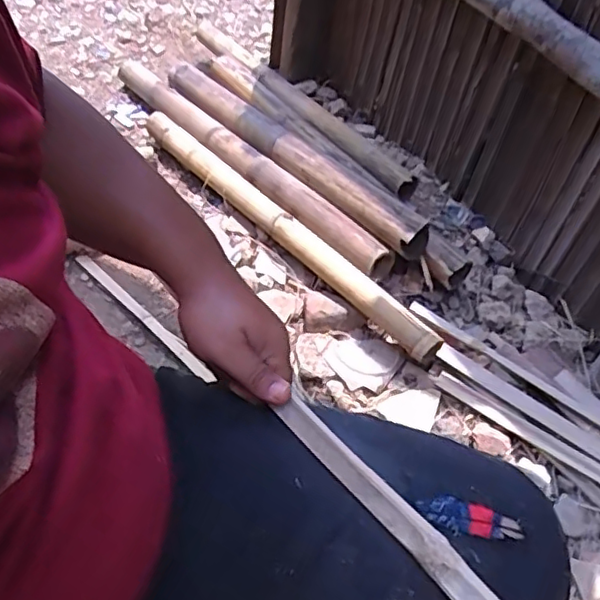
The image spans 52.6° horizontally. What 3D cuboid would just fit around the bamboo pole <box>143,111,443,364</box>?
[{"bbox_3d":[-0.060,-0.157,1.090,0.061,0.059,0.783,-30,62,-31],"label":"bamboo pole"}]

